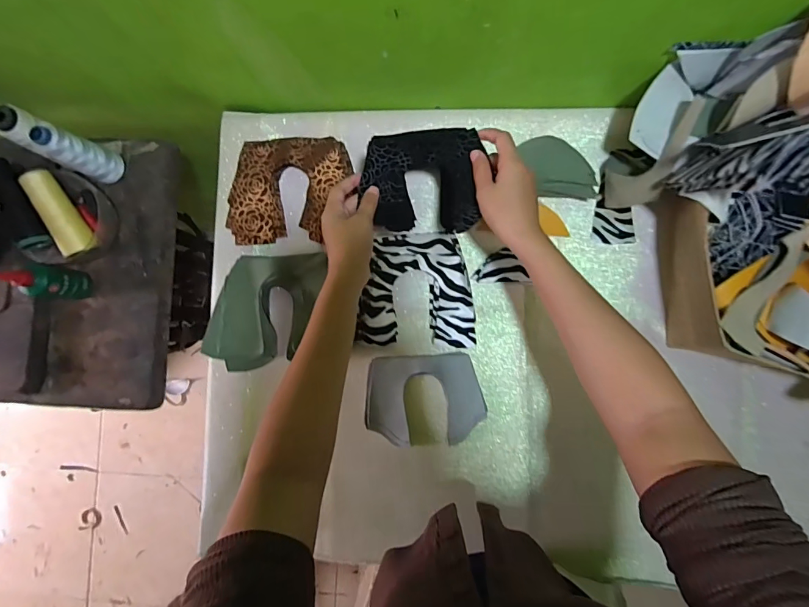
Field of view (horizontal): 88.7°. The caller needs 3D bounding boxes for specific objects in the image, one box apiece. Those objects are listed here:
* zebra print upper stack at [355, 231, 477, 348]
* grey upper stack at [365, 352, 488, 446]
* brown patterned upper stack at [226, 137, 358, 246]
[{"bbox_3d":[0.018,-0.020,0.547,0.147,0.013,0.147,1,87,5],"label":"zebra print upper stack"},{"bbox_3d":[0.026,0.125,0.544,0.152,0.006,0.113,-4,86,5],"label":"grey upper stack"},{"bbox_3d":[-0.154,-0.151,0.561,0.153,0.034,0.137,0,87,5],"label":"brown patterned upper stack"}]

